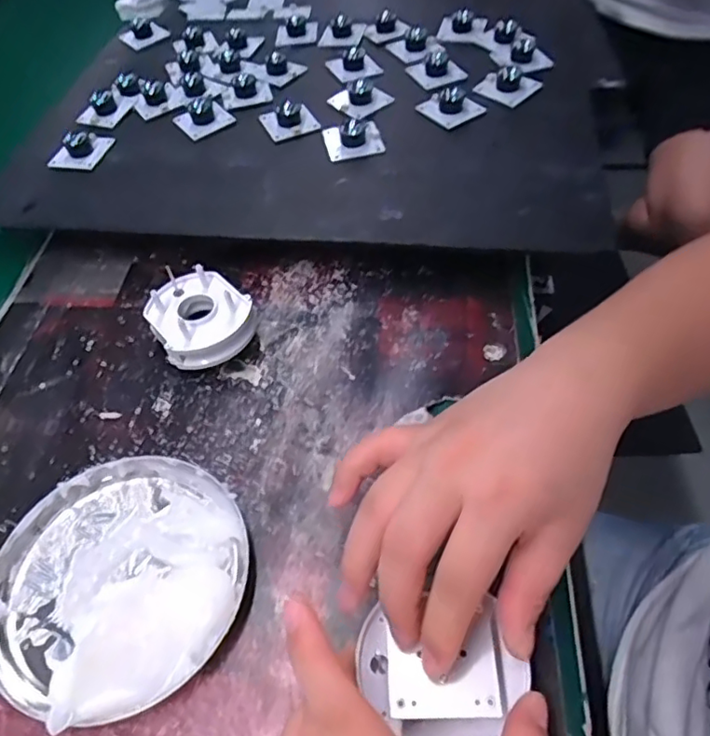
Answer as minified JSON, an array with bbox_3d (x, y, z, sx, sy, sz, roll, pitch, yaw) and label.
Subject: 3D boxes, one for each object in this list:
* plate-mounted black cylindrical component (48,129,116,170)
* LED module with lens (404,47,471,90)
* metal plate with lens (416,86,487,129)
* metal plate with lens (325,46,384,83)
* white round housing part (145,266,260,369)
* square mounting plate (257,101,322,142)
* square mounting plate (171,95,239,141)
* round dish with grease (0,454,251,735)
[{"bbox_3d":[-0.233,-0.188,0.489,0.043,0.020,0.041,9,52,12],"label":"plate-mounted black cylindrical component"},{"bbox_3d":[0.074,-0.276,0.531,0.039,0.020,0.044,-19,52,-10],"label":"LED module with lens"},{"bbox_3d":[0.079,-0.225,0.492,0.039,0.023,0.046,-36,57,-22],"label":"metal plate with lens"},{"bbox_3d":[0.000,-0.290,0.550,0.041,0.018,0.047,-21,52,-12],"label":"metal plate with lens"},{"bbox_3d":[-0.103,-0.033,0.388,0.061,0.038,0.068,-30,55,-18],"label":"white round housing part"},{"bbox_3d":[-0.055,-0.214,0.492,0.044,0.020,0.039,-17,52,-9],"label":"square mounting plate"},{"bbox_3d":[-0.133,-0.223,0.505,0.043,0.021,0.041,-32,55,-19],"label":"square mounting plate"},{"bbox_3d":[-0.121,0.102,0.290,0.129,0.026,0.124,-2,51,3],"label":"round dish with grease"}]

